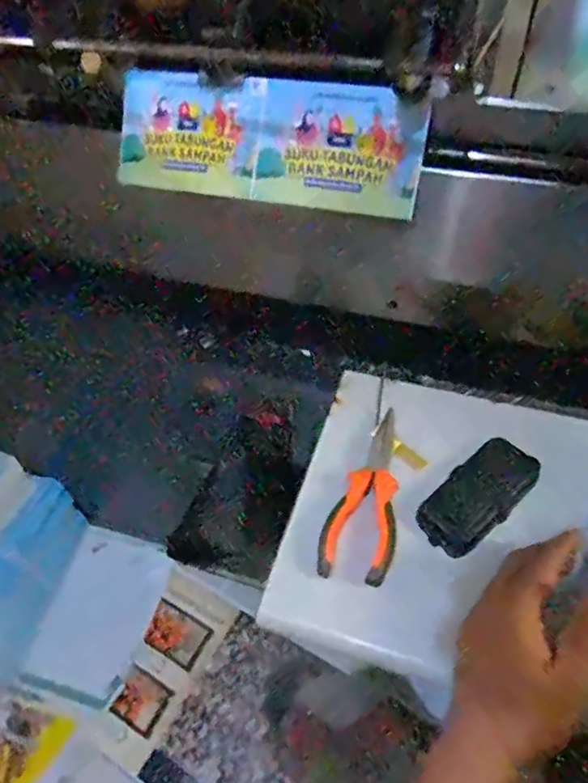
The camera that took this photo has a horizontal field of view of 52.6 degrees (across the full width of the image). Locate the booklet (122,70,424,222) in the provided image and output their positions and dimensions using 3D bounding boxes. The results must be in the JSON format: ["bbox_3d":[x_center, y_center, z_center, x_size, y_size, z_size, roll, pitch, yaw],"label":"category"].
[{"bbox_3d":[-0.030,-0.243,0.570,0.302,0.109,0.011,12,16,14],"label":"booklet"}]

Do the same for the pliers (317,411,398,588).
[{"bbox_3d":[0.063,0.080,0.487,0.057,0.020,0.152,12,55,15],"label":"pliers"}]

